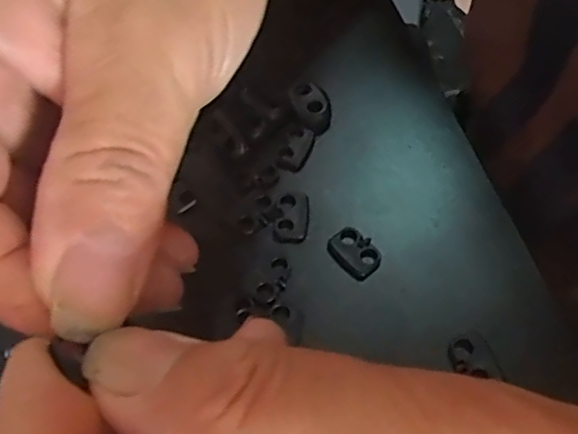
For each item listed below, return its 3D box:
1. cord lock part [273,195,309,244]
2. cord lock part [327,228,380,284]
[{"bbox_3d":[0.001,0.000,0.218,0.012,0.004,0.019,10,60,6],"label":"cord lock part"},{"bbox_3d":[0.023,0.012,0.210,0.013,0.004,0.019,-36,65,-19],"label":"cord lock part"}]

